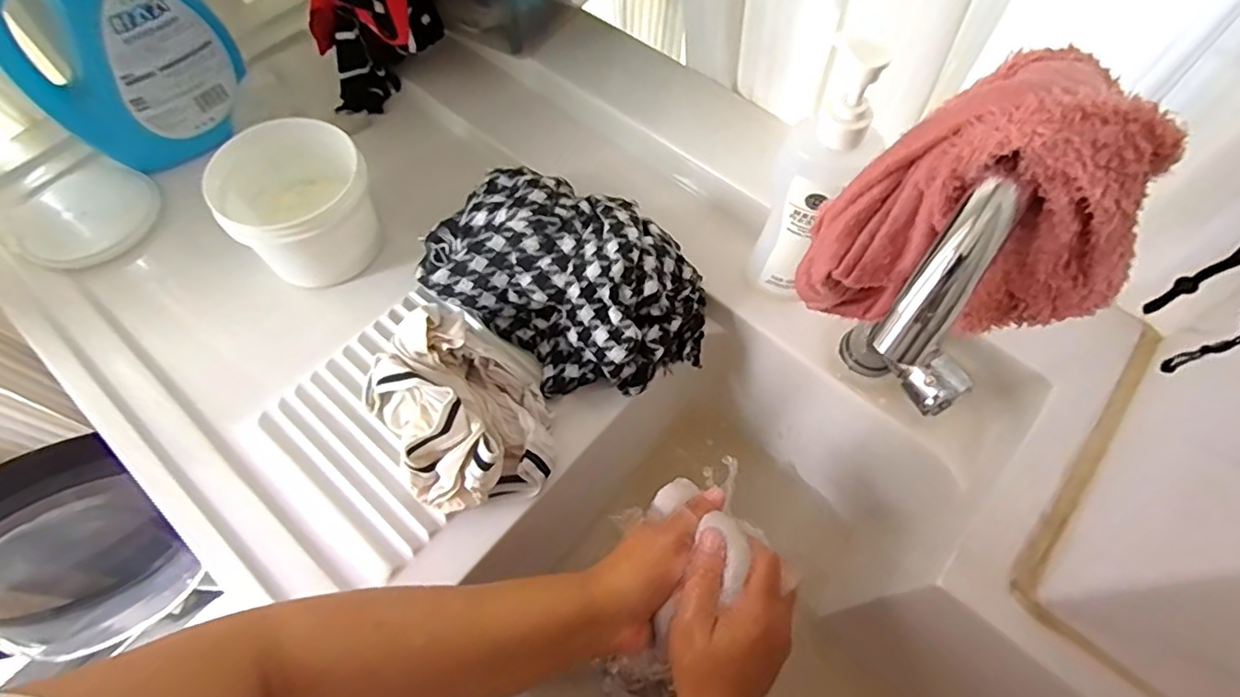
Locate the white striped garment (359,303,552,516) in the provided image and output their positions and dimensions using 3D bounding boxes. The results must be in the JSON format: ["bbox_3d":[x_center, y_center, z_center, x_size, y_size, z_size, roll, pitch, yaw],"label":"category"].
[{"bbox_3d":[-0.123,0.045,0.472,0.119,0.078,0.151,-32,67,-13],"label":"white striped garment"}]

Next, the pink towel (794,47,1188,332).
[{"bbox_3d":[0.149,-0.046,0.279,0.110,0.159,0.046,19,66,11],"label":"pink towel"}]

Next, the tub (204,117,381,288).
[{"bbox_3d":[-0.287,-0.123,0.573,0.119,0.114,0.122,-1,64,1],"label":"tub"}]

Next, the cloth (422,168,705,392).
[{"bbox_3d":[-0.050,-0.064,0.528,0.239,0.080,0.161,37,71,18],"label":"cloth"}]

